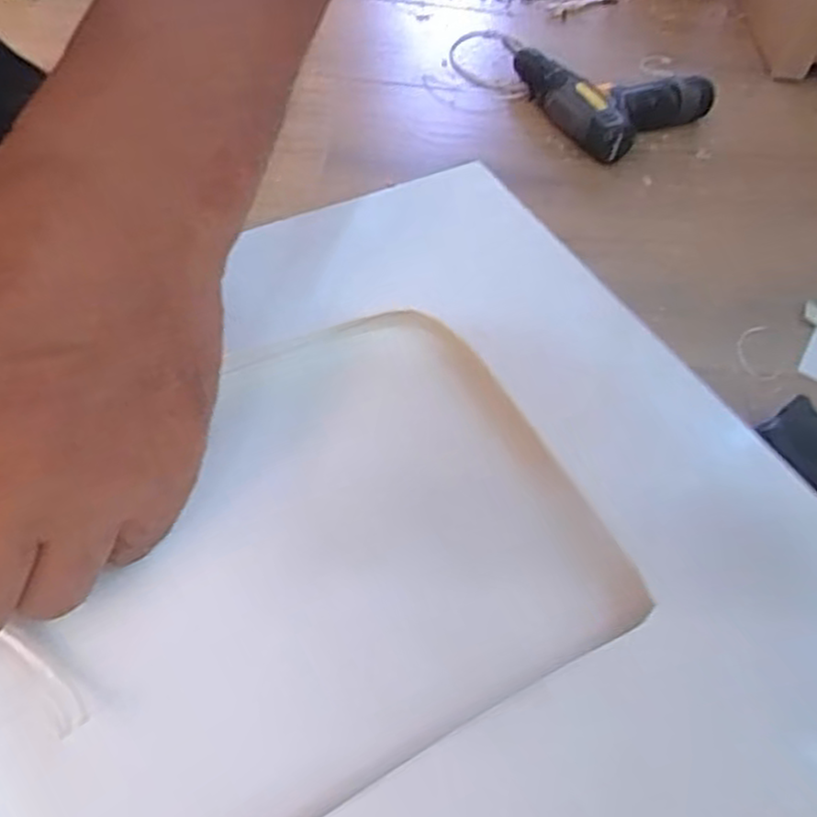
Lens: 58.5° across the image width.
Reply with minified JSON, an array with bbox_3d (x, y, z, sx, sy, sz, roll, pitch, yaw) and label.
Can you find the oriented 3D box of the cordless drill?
[{"bbox_3d":[0.238,-0.378,0.861,0.169,0.056,0.190,-19,59,-18],"label":"cordless drill"}]

